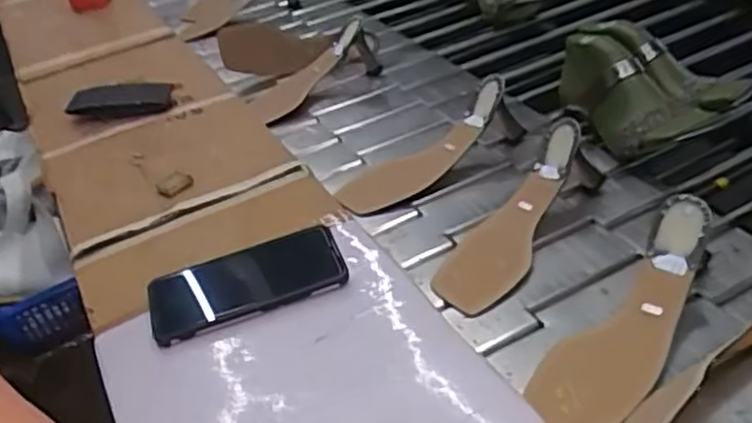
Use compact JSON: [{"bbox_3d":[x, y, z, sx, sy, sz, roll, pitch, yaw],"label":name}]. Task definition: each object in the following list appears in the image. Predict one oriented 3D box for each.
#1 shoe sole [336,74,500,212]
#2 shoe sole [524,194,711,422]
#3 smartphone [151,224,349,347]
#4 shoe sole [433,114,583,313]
[{"bbox_3d":[0.060,-0.064,0.784,0.225,0.049,0.081,-36,40,-2],"label":"shoe sole"},{"bbox_3d":[0.199,0.085,0.550,0.075,0.051,0.221,25,66,35],"label":"shoe sole"},{"bbox_3d":[-0.111,0.058,0.601,0.163,0.015,0.077,-16,44,-11],"label":"smartphone"},{"bbox_3d":[0.130,0.005,0.664,0.077,0.049,0.221,22,61,33],"label":"shoe sole"}]

